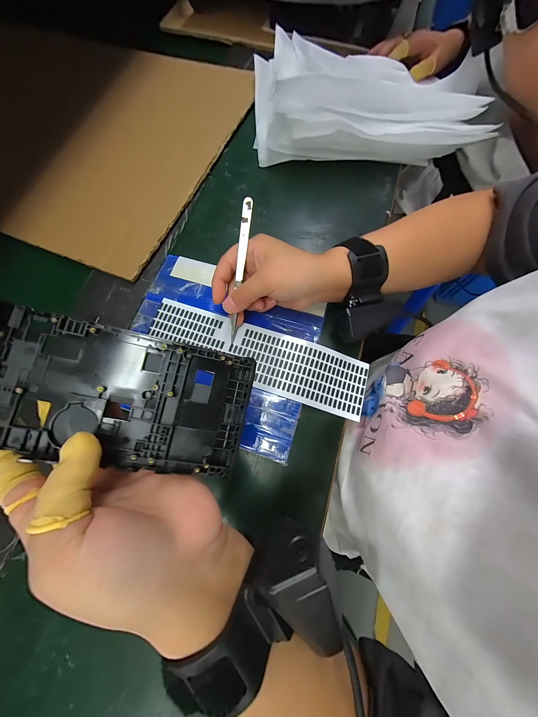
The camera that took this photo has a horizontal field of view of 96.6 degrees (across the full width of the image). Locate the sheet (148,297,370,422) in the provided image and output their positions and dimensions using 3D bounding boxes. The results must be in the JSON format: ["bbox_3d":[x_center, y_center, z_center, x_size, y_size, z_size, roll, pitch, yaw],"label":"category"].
[{"bbox_3d":[-0.013,-0.003,0.261,0.242,0.011,0.064,18,76,4],"label":"sheet"}]

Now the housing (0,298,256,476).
[{"bbox_3d":[-0.094,0.019,0.135,0.160,0.016,0.074,12,74,-11],"label":"housing"}]

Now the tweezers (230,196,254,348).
[{"bbox_3d":[-0.030,-0.081,0.238,0.009,0.006,0.135,13,113,4],"label":"tweezers"}]

